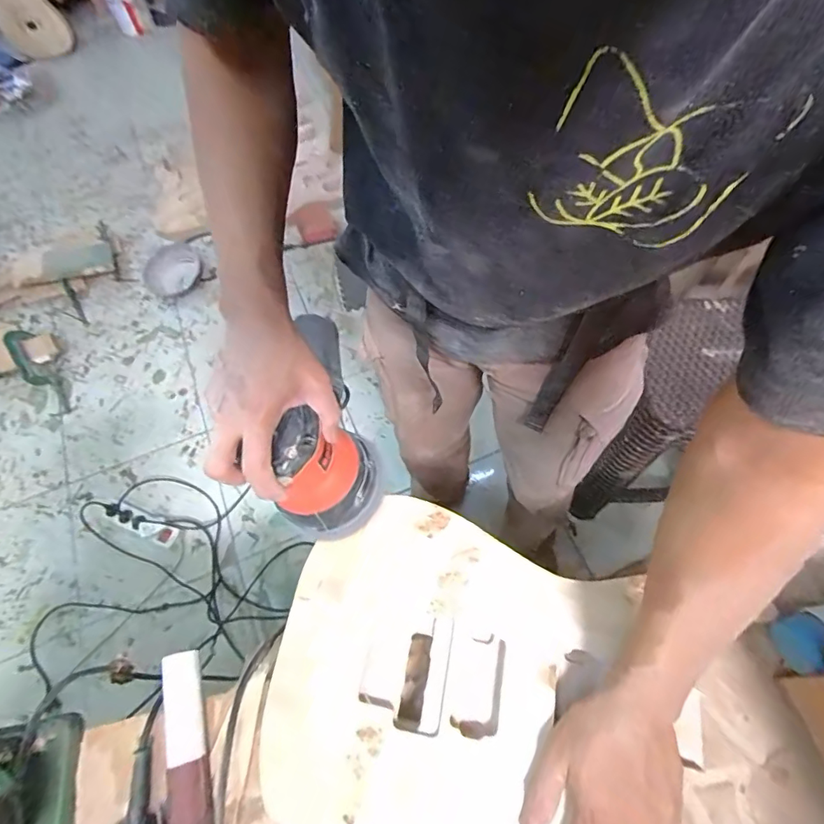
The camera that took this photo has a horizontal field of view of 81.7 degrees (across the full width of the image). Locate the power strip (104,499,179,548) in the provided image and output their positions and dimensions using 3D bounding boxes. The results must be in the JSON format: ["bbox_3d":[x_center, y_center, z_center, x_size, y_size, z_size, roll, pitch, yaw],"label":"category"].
[{"bbox_3d":[-0.696,0.285,1.231,0.194,0.053,0.060,21,66,13],"label":"power strip"}]

